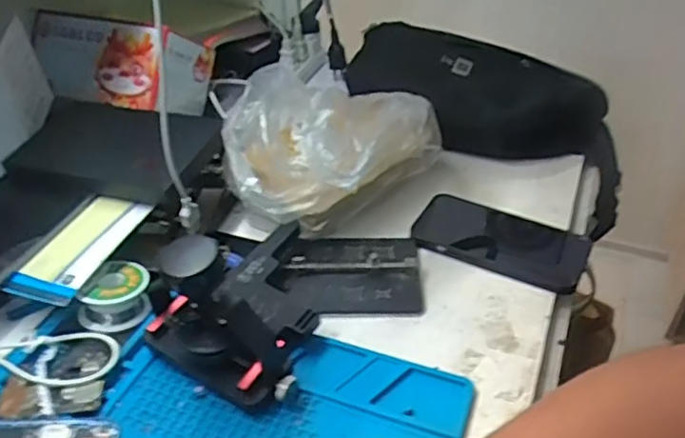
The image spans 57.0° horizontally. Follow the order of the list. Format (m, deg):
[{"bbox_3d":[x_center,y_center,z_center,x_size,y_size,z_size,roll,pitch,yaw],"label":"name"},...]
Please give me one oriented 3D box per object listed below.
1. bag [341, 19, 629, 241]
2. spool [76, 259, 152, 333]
[{"bbox_3d":[0.178,-0.107,0.730,0.381,0.156,0.161,27,42,7],"label":"bag"},{"bbox_3d":[-0.177,0.058,0.489,0.054,0.031,0.055,0,37,0],"label":"spool"}]

